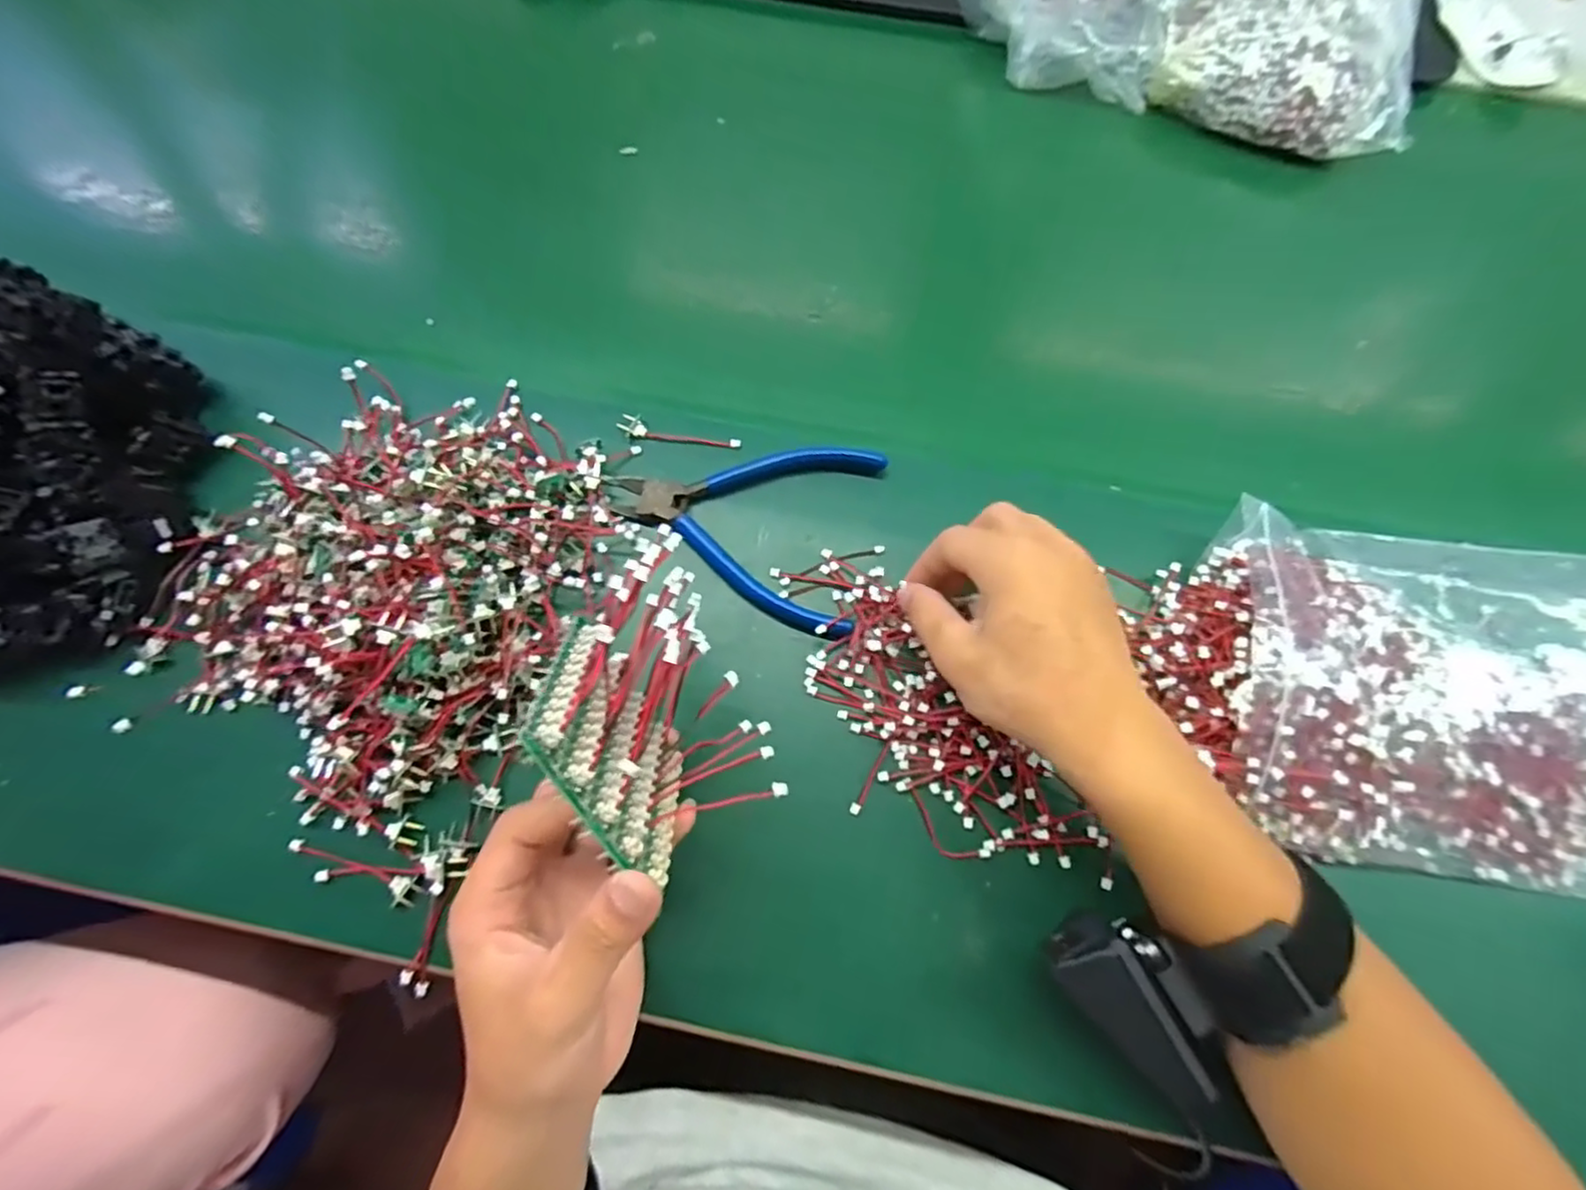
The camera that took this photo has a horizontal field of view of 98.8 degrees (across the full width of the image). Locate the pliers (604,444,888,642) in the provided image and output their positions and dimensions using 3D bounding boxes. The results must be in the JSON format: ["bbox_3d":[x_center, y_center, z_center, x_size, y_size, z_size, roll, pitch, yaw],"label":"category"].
[{"bbox_3d":[-0.030,-0.039,0.360,0.140,0.015,0.106,11,71,3],"label":"pliers"}]

